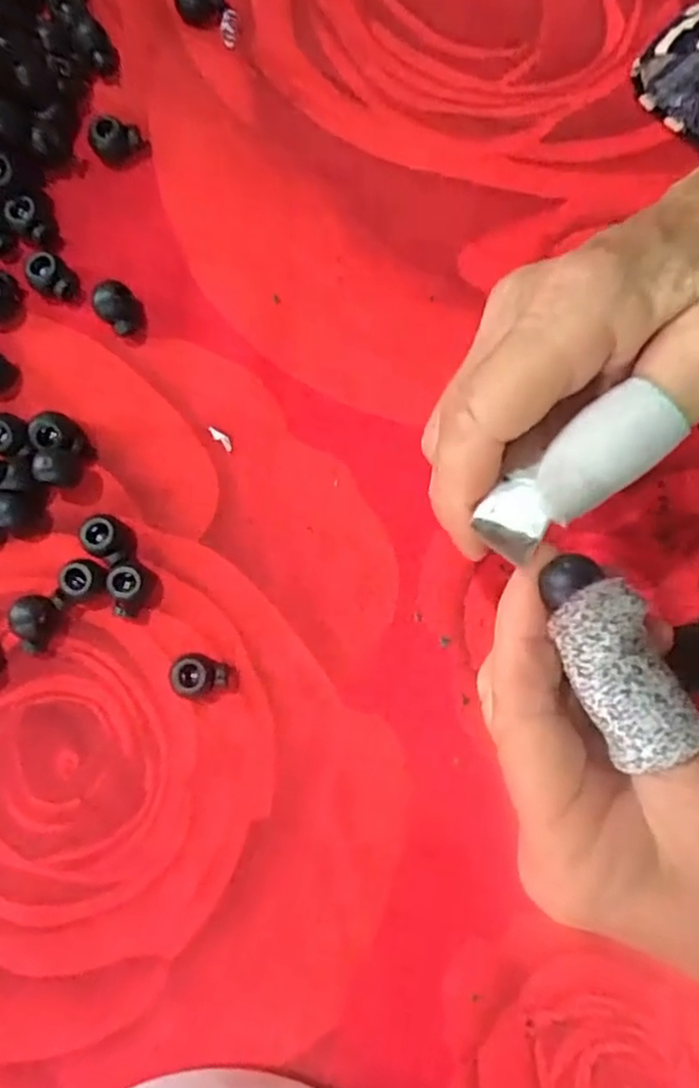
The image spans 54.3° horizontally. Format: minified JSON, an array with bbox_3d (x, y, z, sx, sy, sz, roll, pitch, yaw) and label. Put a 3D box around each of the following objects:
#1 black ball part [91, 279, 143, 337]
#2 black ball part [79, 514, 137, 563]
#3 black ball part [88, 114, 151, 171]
[{"bbox_3d":[-0.086,-0.087,0.255,0.015,0.012,0.019,-37,81,-6],"label":"black ball part"},{"bbox_3d":[-0.086,-0.002,0.244,0.017,0.011,0.015,14,80,3],"label":"black ball part"},{"bbox_3d":[-0.090,-0.157,0.265,0.016,0.013,0.018,42,83,8],"label":"black ball part"}]

